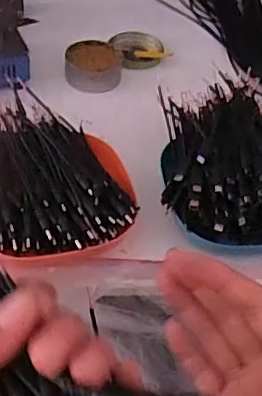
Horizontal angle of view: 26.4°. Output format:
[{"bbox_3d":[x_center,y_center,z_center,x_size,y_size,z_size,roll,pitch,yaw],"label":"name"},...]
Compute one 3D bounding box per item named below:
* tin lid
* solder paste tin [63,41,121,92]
[{"bbox_3d":[0.011,-0.179,0.677,0.060,0.016,0.067,-8,50,-14],"label":"tin lid"},{"bbox_3d":[-0.042,-0.152,0.638,0.062,0.033,0.059,4,49,-4],"label":"solder paste tin"}]

